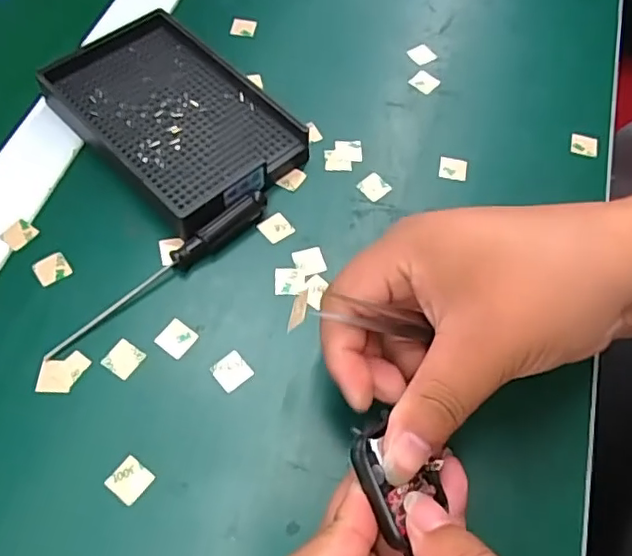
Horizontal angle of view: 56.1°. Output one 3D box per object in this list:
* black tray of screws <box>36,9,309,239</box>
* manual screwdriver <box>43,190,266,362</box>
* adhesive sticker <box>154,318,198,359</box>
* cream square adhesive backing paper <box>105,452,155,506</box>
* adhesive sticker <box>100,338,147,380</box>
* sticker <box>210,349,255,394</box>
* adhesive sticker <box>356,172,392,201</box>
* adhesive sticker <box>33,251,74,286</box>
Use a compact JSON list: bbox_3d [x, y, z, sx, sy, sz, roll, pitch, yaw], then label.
[{"bbox_3d":[-0.083,-0.093,0.341,0.090,0.025,0.138,-39,69,-22],"label":"black tray of screws"},{"bbox_3d":[-0.076,-0.004,0.297,0.130,0.014,0.011,-39,69,-21],"label":"manual screwdriver"},{"bbox_3d":[-0.067,0.029,0.286,0.016,0.004,0.015,34,65,13],"label":"adhesive sticker"},{"bbox_3d":[-0.080,0.086,0.254,0.016,0.004,0.016,35,63,15],"label":"cream square adhesive backing paper"},{"bbox_3d":[-0.091,0.038,0.280,0.016,0.004,0.015,32,67,15],"label":"adhesive sticker"},{"bbox_3d":[-0.039,0.043,0.279,0.016,0.004,0.016,-37,68,-21],"label":"sticker"},{"bbox_3d":[0.033,-0.052,0.338,0.016,0.004,0.015,-38,76,-18],"label":"adhesive sticker"},{"bbox_3d":[-0.134,-0.005,0.302,0.016,0.004,0.017,-36,70,-22],"label":"adhesive sticker"}]

